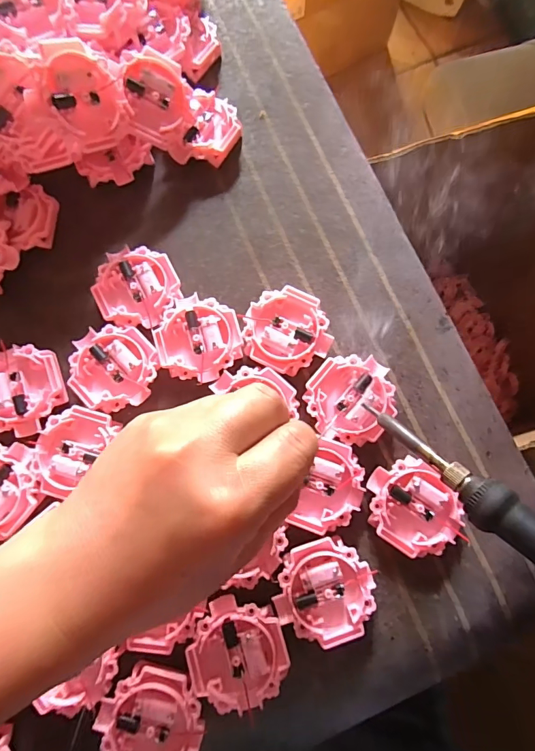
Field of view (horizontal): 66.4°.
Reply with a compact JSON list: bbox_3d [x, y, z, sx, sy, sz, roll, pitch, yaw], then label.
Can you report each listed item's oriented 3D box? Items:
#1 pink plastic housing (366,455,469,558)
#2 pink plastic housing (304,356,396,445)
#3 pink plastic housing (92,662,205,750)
[{"bbox_3d":[0.085,0.076,0.237,0.055,0.015,0.047,33,81,7],"label":"pink plastic housing"},{"bbox_3d":[0.051,0.014,0.250,0.050,0.015,0.055,0,79,1],"label":"pink plastic housing"},{"bbox_3d":[-0.060,0.183,0.215,0.049,0.008,0.051,0,79,1],"label":"pink plastic housing"}]

